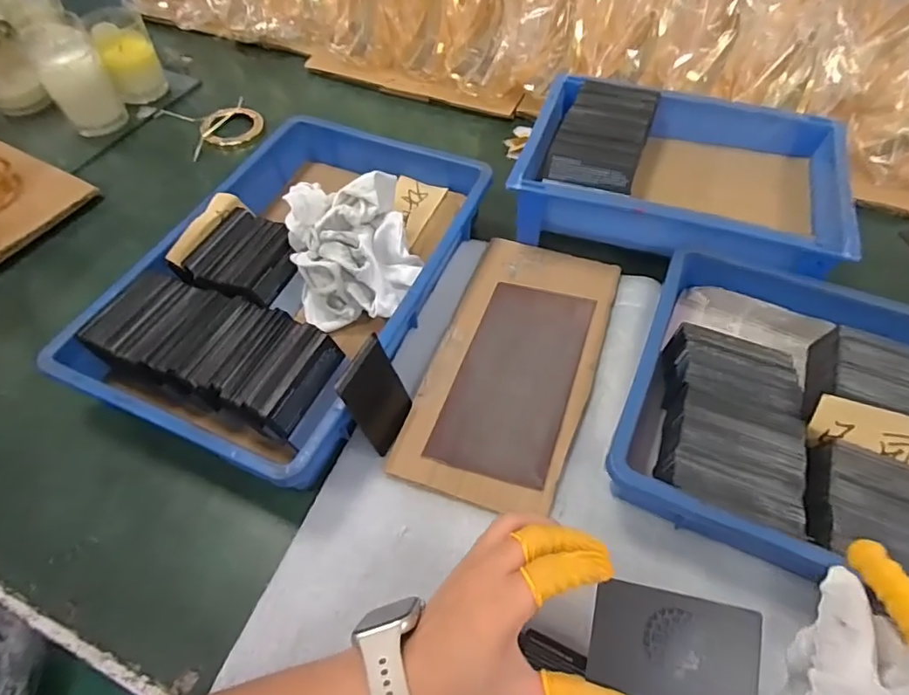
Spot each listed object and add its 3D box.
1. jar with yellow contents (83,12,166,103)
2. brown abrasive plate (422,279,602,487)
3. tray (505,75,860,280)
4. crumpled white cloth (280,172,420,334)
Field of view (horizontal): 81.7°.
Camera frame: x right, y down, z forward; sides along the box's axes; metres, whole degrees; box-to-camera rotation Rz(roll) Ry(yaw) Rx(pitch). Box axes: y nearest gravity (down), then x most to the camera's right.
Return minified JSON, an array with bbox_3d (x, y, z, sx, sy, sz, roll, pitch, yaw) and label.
[{"bbox_3d":[-0.410,-0.366,0.667,0.063,0.086,0.072,-23,60,-17],"label":"jar with yellow contents"},{"bbox_3d":[0.056,0.023,0.466,0.097,0.006,0.196,18,57,9],"label":"brown abrasive plate"},{"bbox_3d":[0.225,-0.179,0.540,0.294,0.065,0.207,16,57,8],"label":"tray"},{"bbox_3d":[-0.092,-0.086,0.483,0.112,0.092,0.124,-14,58,-12],"label":"crumpled white cloth"}]

